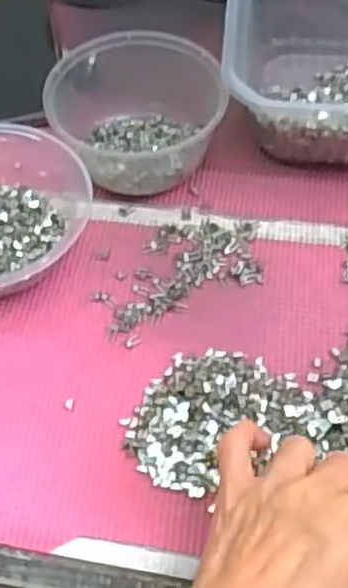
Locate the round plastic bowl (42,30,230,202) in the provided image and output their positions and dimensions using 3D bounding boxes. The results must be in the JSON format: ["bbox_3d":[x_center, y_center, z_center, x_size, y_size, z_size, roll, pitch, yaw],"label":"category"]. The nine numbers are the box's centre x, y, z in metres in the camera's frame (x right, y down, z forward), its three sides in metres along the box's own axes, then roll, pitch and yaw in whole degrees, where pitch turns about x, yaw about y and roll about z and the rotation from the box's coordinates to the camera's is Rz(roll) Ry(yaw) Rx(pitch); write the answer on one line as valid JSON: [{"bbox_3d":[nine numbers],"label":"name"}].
[{"bbox_3d":[-0.021,-0.122,0.497,0.109,0.061,0.116,0,55,0],"label":"round plastic bowl"}]

